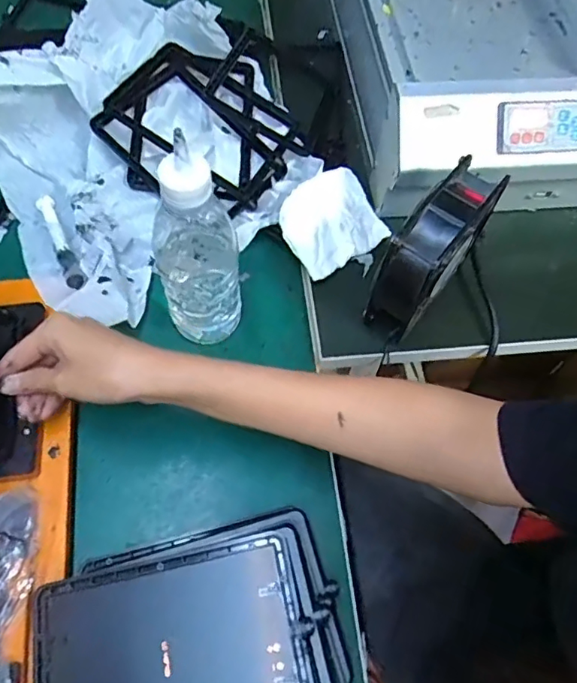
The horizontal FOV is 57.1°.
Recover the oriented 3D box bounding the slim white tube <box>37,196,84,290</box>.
[{"bbox_3d":[-0.213,-0.096,0.493,0.016,0.022,0.130,-23,66,-14],"label":"slim white tube"}]

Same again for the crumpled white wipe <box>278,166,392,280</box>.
[{"bbox_3d":[0.045,-0.114,0.509,0.085,0.043,0.111,36,66,15],"label":"crumpled white wipe"}]

